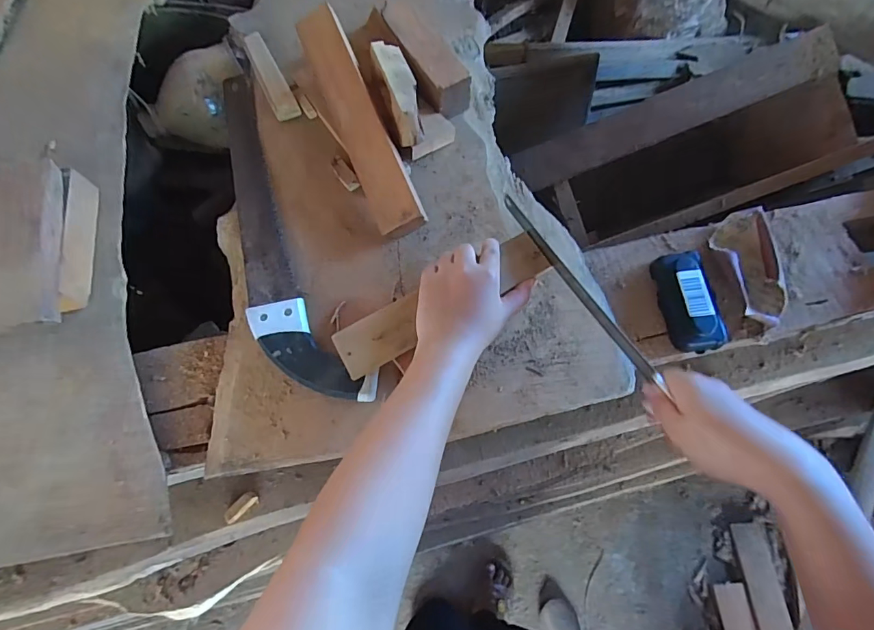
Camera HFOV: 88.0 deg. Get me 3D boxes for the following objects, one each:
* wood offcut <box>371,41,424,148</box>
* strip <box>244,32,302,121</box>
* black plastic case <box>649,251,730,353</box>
[{"bbox_3d":[-0.046,-0.268,0.537,0.038,0.042,0.138,-17,68,-5],"label":"wood offcut"},{"bbox_3d":[-0.228,-0.326,0.619,0.032,0.018,0.155,-26,69,-9],"label":"strip"},{"bbox_3d":[0.265,-0.015,0.478,0.049,0.026,0.105,-10,67,-2],"label":"black plastic case"}]

